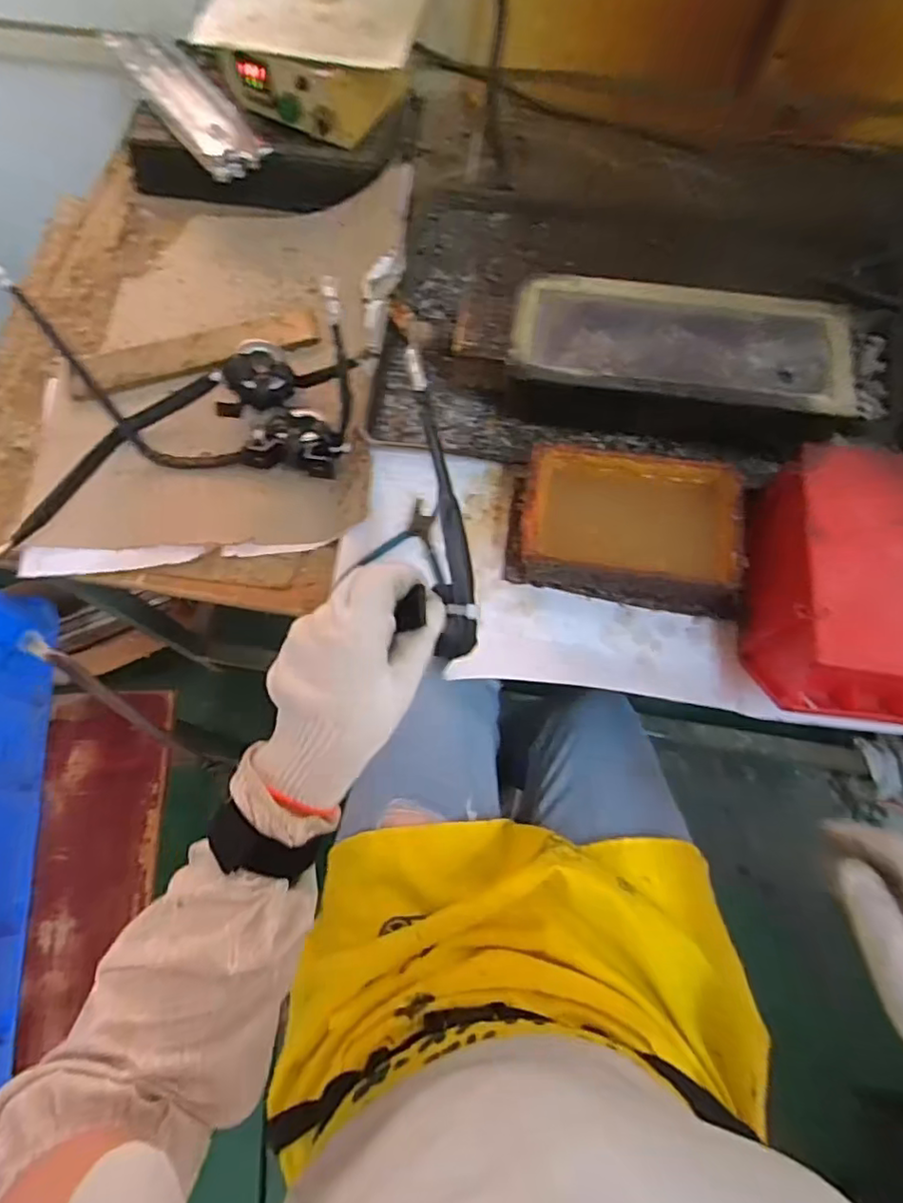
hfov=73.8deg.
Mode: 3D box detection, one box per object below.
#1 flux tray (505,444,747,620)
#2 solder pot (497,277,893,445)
[{"bbox_3d":[0.177,-0.074,0.595,0.236,0.064,0.135,8,70,4],"label":"flux tray"},{"bbox_3d":[0.253,-0.258,0.642,0.368,0.105,0.140,10,70,5],"label":"solder pot"}]

